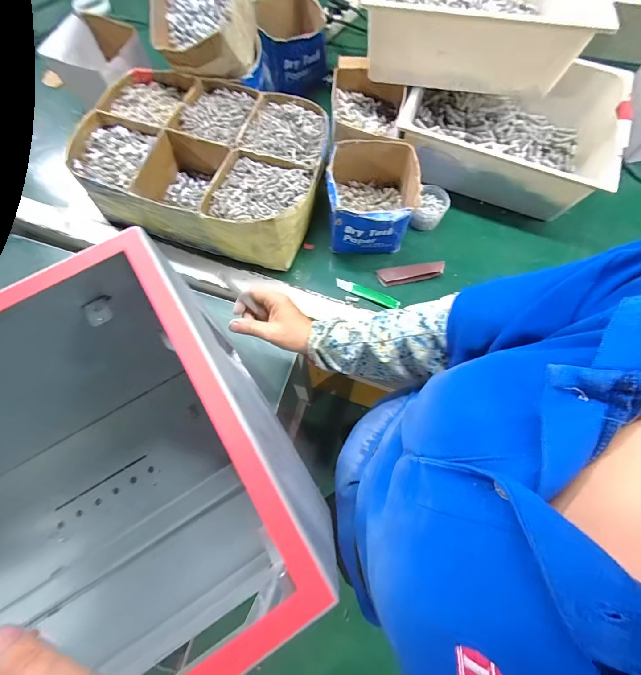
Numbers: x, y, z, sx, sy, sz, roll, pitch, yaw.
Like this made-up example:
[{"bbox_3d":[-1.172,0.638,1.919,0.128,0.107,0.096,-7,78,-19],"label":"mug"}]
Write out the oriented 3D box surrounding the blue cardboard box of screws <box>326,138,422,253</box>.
[{"bbox_3d":[0.085,-0.235,0.583,0.140,0.118,0.144,-2,72,0],"label":"blue cardboard box of screws"}]

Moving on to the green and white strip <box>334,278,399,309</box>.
[{"bbox_3d":[0.082,-0.077,0.592,0.115,0.004,0.021,23,74,8],"label":"green and white strip"}]

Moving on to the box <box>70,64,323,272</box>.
[{"bbox_3d":[-0.193,-0.305,0.606,0.401,0.120,0.281,16,73,6],"label":"box"}]

